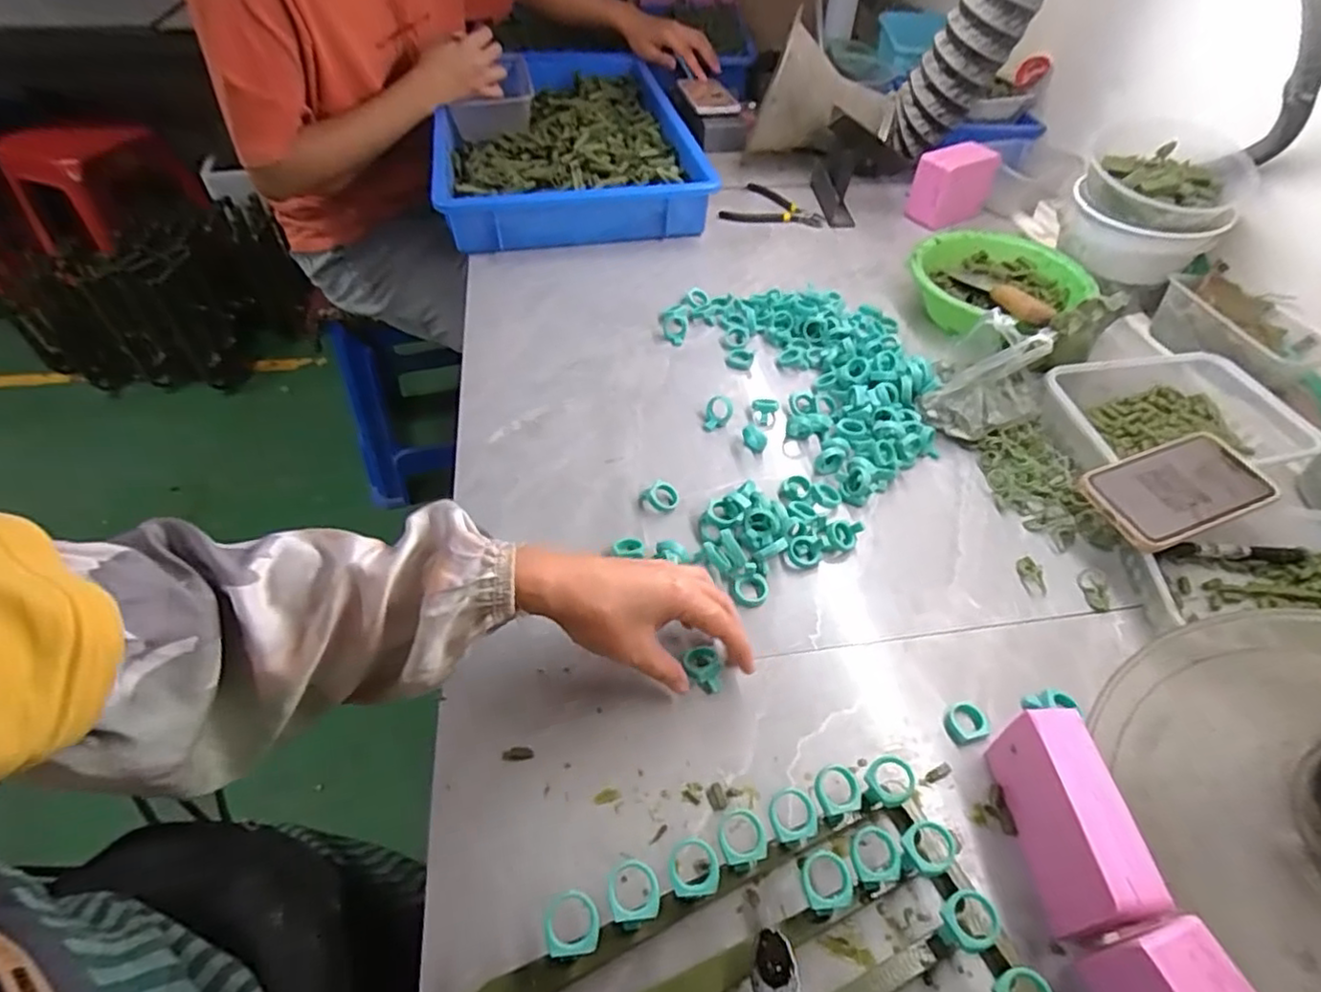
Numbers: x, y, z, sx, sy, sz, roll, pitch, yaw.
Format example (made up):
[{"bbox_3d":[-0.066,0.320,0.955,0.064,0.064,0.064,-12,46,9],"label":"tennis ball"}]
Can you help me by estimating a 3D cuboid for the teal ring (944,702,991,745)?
[{"bbox_3d":[0.212,0.156,0.453,0.030,0.009,0.027,-7,49,-9],"label":"teal ring"}]

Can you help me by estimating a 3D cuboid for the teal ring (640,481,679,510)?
[{"bbox_3d":[0.000,0.001,0.583,0.034,0.015,0.026,-5,49,-7],"label":"teal ring"}]

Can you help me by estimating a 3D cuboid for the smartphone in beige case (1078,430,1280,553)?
[{"bbox_3d":[0.428,-0.006,0.538,0.160,0.012,0.079,-17,51,-17],"label":"smartphone in beige case"}]

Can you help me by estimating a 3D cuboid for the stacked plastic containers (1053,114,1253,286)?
[{"bbox_3d":[0.574,-0.344,0.768,0.159,0.111,0.167,24,52,18],"label":"stacked plastic containers"}]

